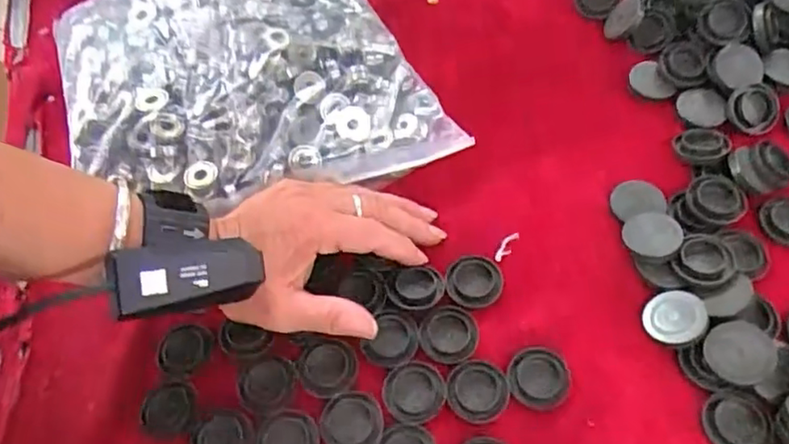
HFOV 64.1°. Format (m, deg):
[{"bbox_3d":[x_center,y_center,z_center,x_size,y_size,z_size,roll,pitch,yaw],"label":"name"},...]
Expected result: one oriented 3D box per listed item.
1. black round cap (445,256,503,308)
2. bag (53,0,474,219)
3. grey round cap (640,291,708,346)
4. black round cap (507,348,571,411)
[{"bbox_3d":[0.046,0.035,0.370,0.032,0.004,0.033,-2,60,3],"label":"black round cap"},{"bbox_3d":[-0.111,-0.105,0.434,0.216,0.041,0.249,-25,61,-10],"label":"bag"},{"bbox_3d":[0.154,0.053,0.346,0.032,0.008,0.032,-13,57,21],"label":"grey round cap"},{"bbox_3d":[0.077,0.083,0.337,0.031,0.004,0.033,-2,60,3],"label":"black round cap"}]

